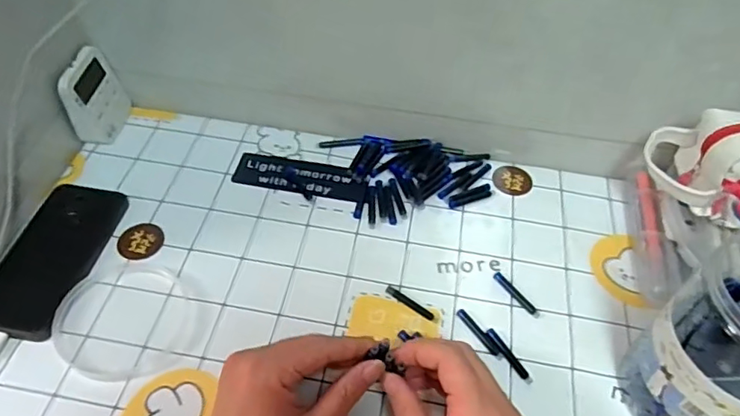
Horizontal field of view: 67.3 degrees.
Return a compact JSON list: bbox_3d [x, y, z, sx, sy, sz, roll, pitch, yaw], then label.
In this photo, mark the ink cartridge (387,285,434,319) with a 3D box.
[{"bbox_3d":[0.034,0.081,0.473,0.046,0.004,0.009,28,54,19],"label":"ink cartridge"}]

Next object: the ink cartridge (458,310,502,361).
[{"bbox_3d":[0.090,0.103,0.456,0.008,0.004,0.052,-25,56,-22],"label":"ink cartridge"}]

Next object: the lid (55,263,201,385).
[{"bbox_3d":[-0.199,0.087,0.456,0.103,0.008,0.105,2,50,-2],"label":"lid"}]

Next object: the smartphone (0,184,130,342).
[{"bbox_3d":[-0.276,0.040,0.486,0.073,0.014,0.155,9,50,4],"label":"smartphone"}]

